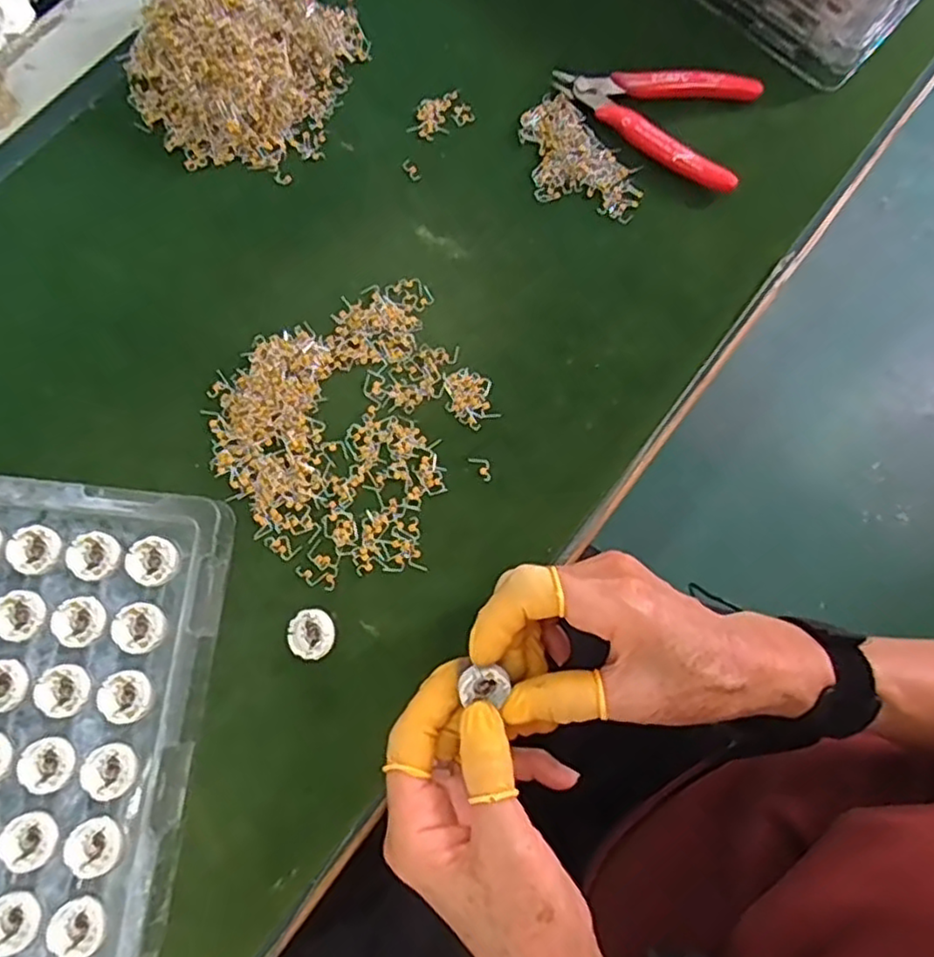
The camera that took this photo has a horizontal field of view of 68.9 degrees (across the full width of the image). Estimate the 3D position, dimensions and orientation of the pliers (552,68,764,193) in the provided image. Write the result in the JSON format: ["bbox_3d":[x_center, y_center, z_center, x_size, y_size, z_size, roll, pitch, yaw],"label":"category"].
[{"bbox_3d":[0.110,-0.221,0.410,0.118,0.014,0.078,18,74,3],"label":"pliers"}]

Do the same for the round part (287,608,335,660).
[{"bbox_3d":[-0.075,0.075,0.327,0.022,0.011,0.022,1,74,-2],"label":"round part"}]

